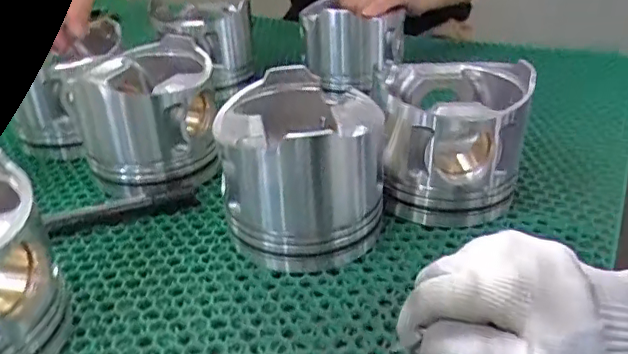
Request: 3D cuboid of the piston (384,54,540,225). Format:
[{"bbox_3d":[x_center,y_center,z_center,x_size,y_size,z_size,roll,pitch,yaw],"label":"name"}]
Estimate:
[{"bbox_3d":[0.104,-0.026,0.433,0.104,0.096,0.100,5,33,11],"label":"piston"}]

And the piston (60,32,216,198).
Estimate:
[{"bbox_3d":[-0.141,-0.051,0.486,0.110,0.099,0.110,-7,33,-10],"label":"piston"}]

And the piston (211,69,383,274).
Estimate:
[{"bbox_3d":[-0.006,-0.005,0.394,0.102,0.097,0.102,-1,32,0],"label":"piston"}]

